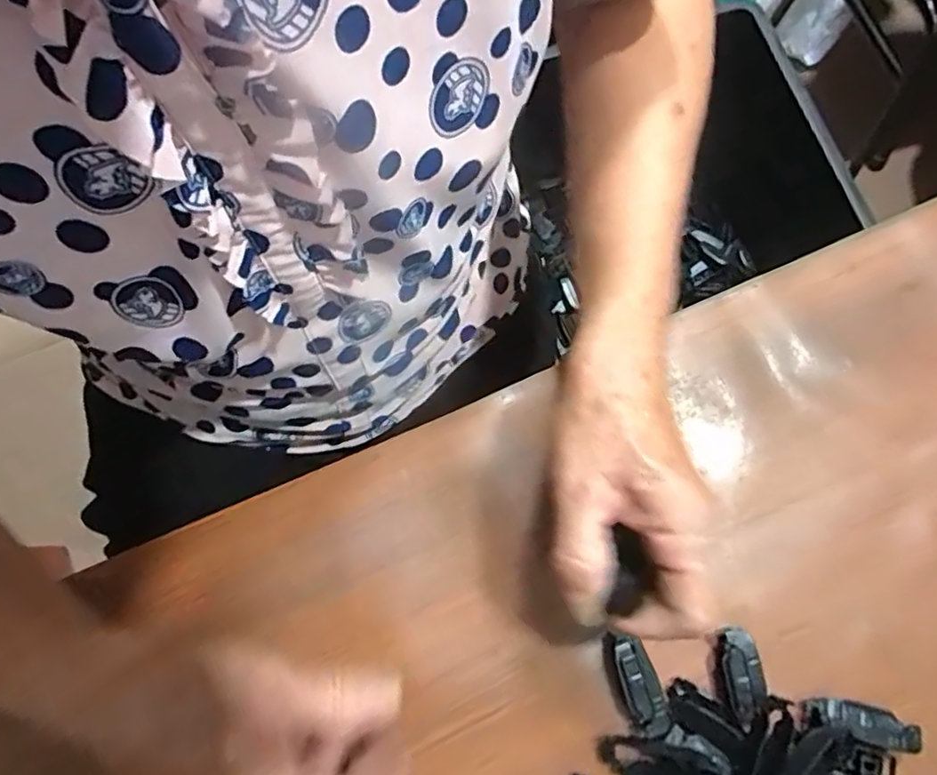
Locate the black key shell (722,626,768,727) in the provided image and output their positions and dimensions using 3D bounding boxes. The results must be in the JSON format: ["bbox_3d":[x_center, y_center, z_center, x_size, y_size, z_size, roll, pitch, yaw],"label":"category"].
[{"bbox_3d":[0.138,0.145,0.304,0.018,0.011,0.043,-4,75,-1],"label":"black key shell"}]

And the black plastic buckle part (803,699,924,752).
[{"bbox_3d":[0.194,0.165,0.302,0.050,0.014,0.016,14,76,4],"label":"black plastic buckle part"}]

